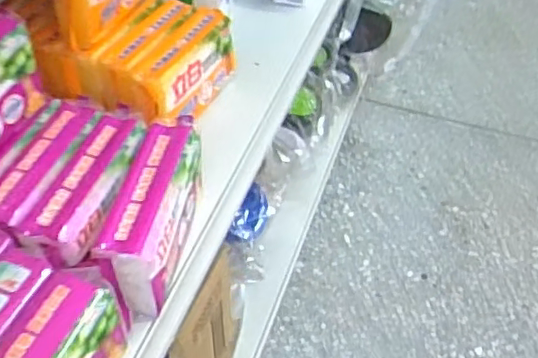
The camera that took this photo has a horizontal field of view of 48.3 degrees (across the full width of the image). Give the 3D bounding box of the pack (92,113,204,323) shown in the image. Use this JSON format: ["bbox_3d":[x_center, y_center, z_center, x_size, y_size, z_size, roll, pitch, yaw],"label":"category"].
[{"bbox_3d":[-0.075,0.023,0.402,0.037,0.062,0.129,9,48,5],"label":"pack"}]

